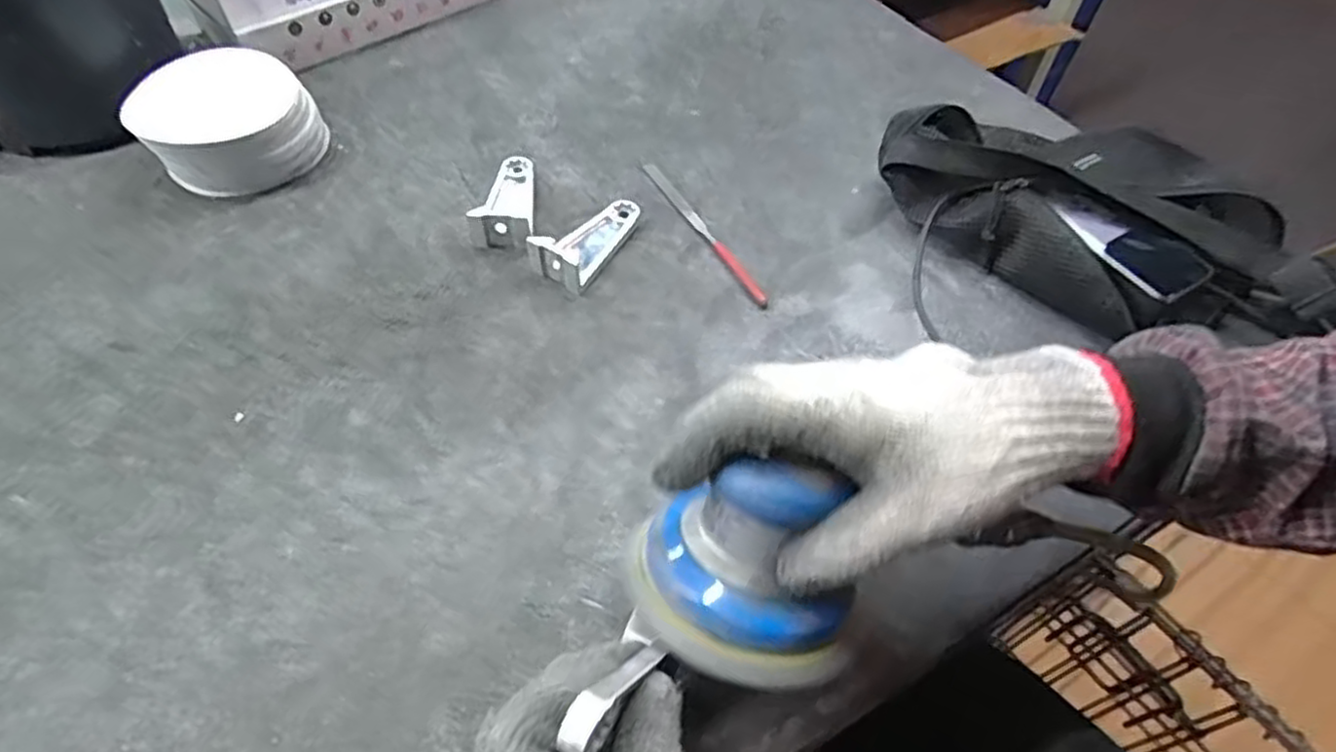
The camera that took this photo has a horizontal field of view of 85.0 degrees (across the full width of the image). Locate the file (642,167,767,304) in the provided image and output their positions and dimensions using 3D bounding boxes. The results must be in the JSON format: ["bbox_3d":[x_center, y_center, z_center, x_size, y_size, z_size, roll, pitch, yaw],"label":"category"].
[{"bbox_3d":[0.026,-0.114,0.557,0.010,0.008,0.172,-23,56,-19],"label":"file"}]

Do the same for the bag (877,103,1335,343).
[{"bbox_3d":[0.329,-0.110,0.529,0.343,0.067,0.157,34,58,23],"label":"bag"}]

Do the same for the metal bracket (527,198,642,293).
[{"bbox_3d":[-0.058,-0.109,0.535,0.044,0.029,0.098,22,54,15],"label":"metal bracket"}]

